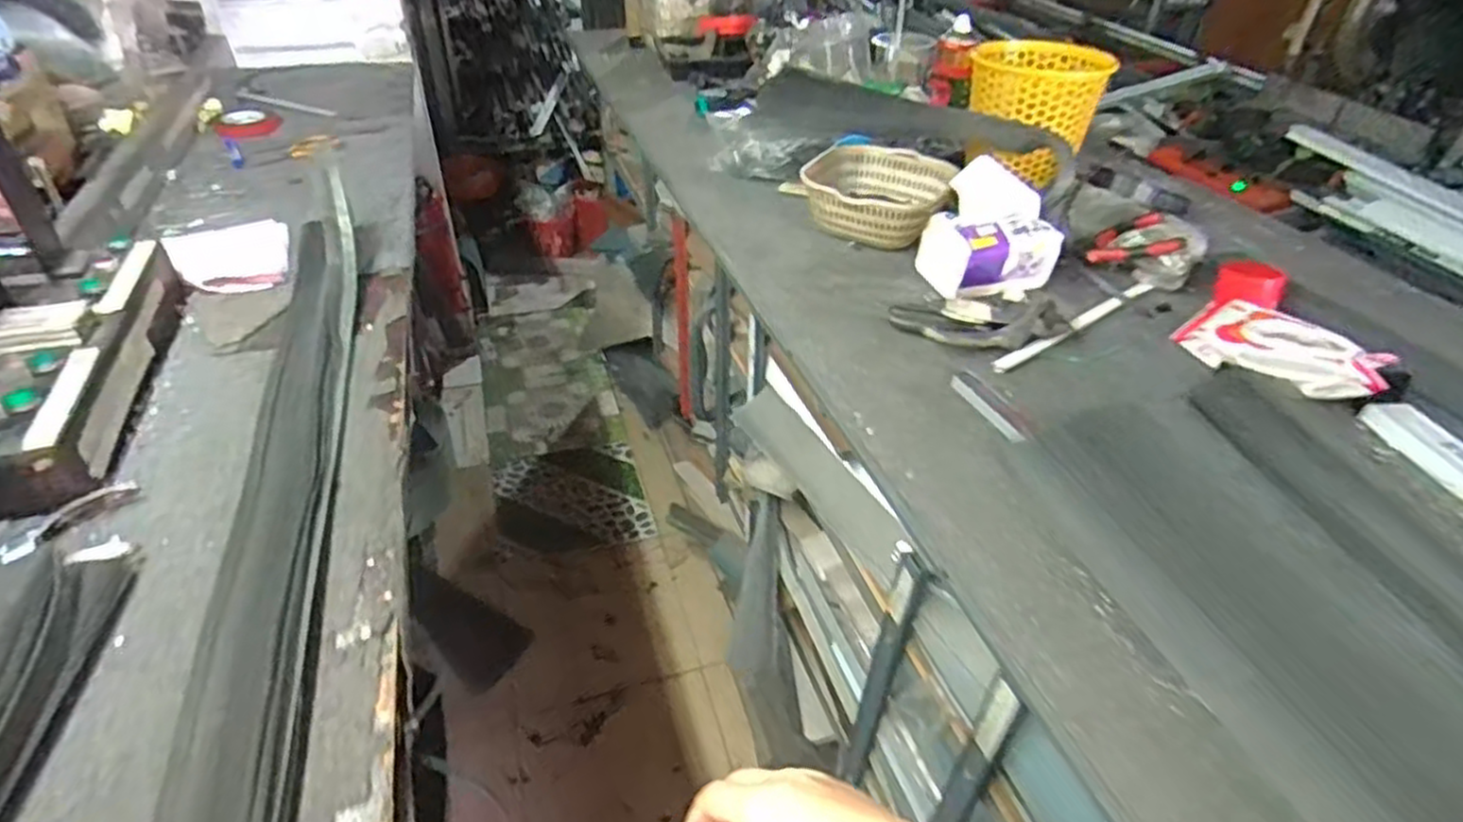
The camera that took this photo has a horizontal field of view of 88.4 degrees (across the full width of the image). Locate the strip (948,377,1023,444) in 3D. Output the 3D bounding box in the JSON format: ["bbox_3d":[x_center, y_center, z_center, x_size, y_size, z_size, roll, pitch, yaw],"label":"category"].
[{"bbox_3d":[0.247,-0.003,0.733,0.011,0.009,0.104,-14,41,-19],"label":"strip"}]

